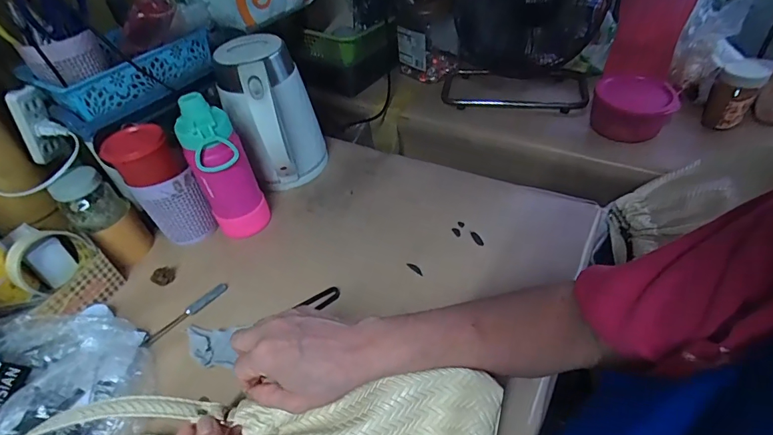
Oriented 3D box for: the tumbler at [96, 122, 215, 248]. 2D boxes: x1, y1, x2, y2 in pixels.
[{"bbox_3d":[-0.311,-0.041,0.593,0.081,0.173,0.076,-4,43,4],"label":"tumbler"}]

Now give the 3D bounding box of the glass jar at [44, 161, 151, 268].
[{"bbox_3d":[-0.391,0.000,0.588,0.070,0.140,0.070,31,55,33],"label":"glass jar"}]

